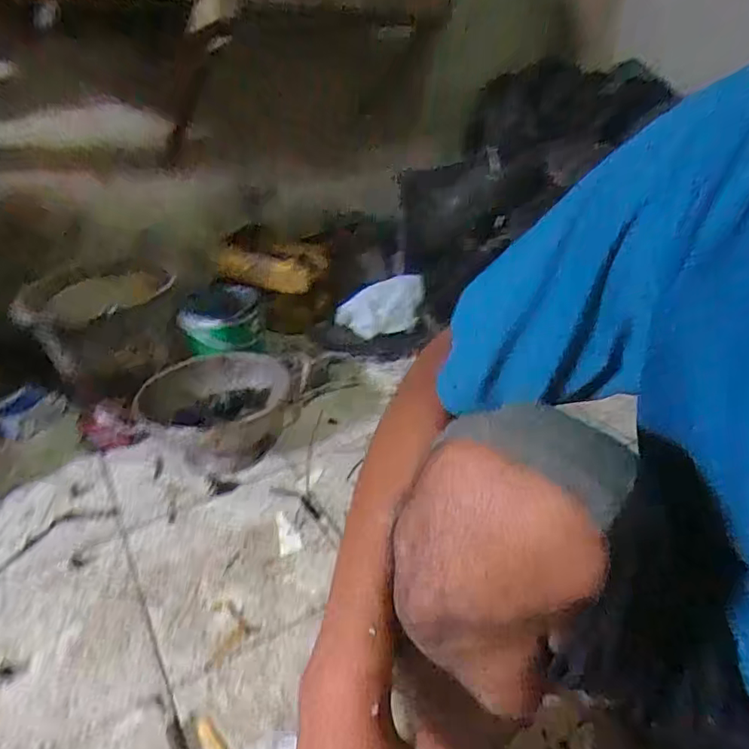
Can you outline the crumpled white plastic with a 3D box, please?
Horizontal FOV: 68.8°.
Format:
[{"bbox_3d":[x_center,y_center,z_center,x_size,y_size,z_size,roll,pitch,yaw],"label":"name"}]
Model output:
[{"bbox_3d":[0.018,-0.164,1.313,0.216,0.118,0.077,-6,32,-8],"label":"crumpled white plastic"}]

